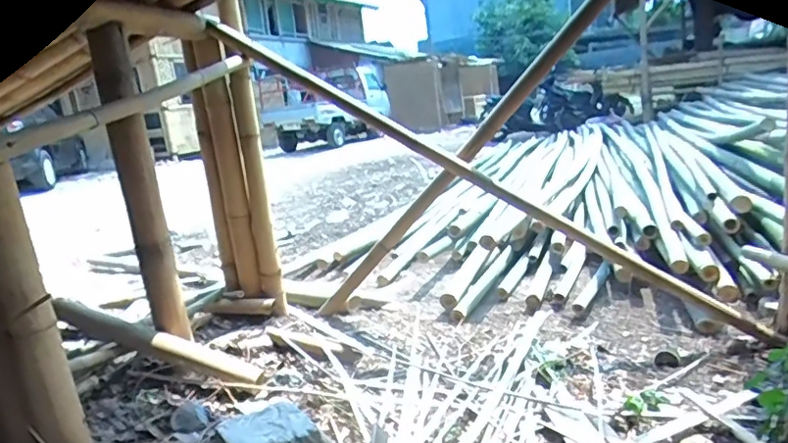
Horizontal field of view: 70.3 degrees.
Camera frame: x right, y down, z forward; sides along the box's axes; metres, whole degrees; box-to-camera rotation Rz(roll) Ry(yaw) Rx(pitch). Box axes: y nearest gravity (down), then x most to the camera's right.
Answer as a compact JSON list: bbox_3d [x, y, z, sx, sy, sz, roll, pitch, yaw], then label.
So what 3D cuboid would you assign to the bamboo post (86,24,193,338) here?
[{"bbox_3d":[-0.743,-0.084,1.653,0.110,0.885,0.098,-13,13,-24],"label":"bamboo post"}]

